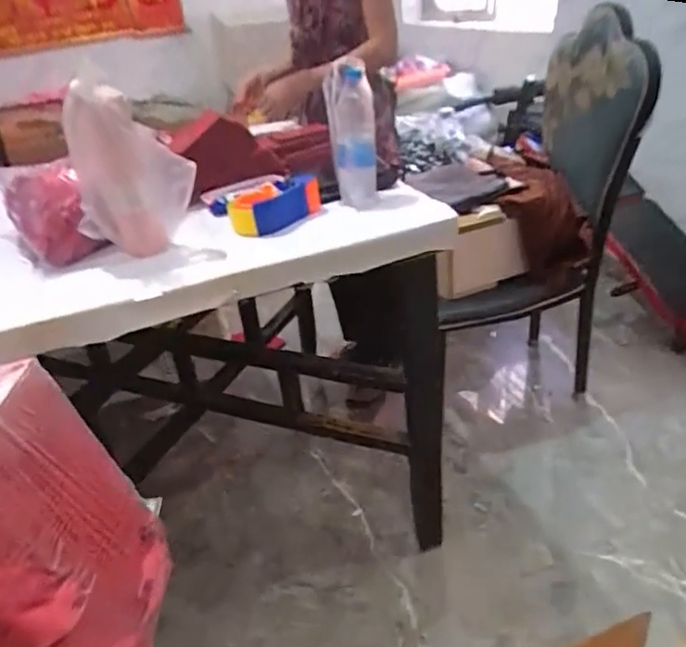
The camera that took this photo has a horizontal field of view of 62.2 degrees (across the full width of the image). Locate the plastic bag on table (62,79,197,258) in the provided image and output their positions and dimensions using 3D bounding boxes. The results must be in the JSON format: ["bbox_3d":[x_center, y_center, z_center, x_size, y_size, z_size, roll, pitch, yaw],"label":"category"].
[{"bbox_3d":[-0.323,-0.225,0.860,0.182,0.244,0.063,-13,29,-10],"label":"plastic bag on table"}]

